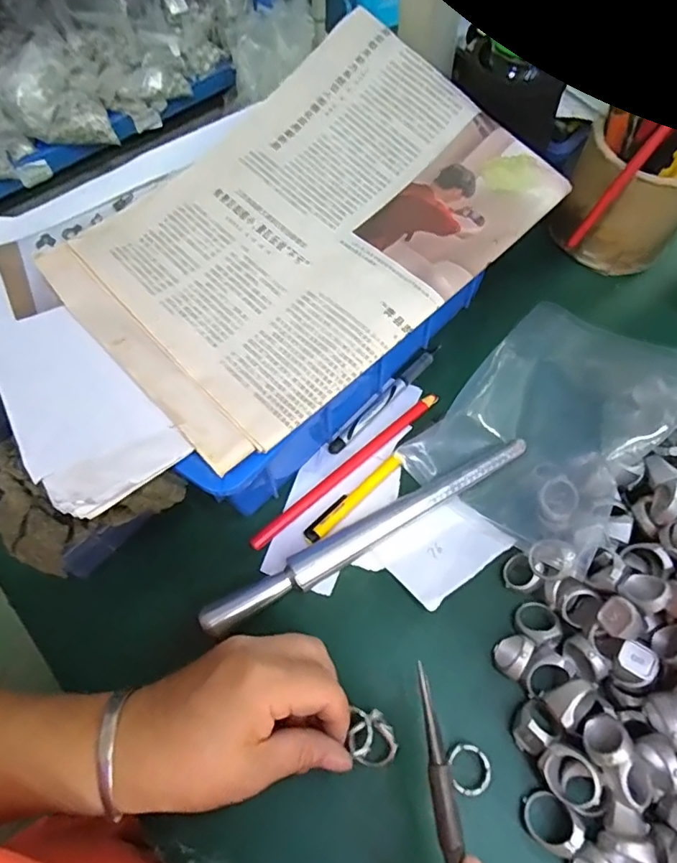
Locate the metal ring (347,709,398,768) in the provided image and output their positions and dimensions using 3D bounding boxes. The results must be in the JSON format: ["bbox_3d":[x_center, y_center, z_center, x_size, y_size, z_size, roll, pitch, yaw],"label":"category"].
[{"bbox_3d":[0.019,0.169,0.285,0.024,0.012,0.024,-1,62,2],"label":"metal ring"}]

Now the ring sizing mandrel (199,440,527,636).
[{"bbox_3d":[0.024,0.061,0.338,0.236,0.016,0.019,-29,65,-13],"label":"ring sizing mandrel"}]

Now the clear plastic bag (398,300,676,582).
[{"bbox_3d":[0.159,-0.015,0.370,0.132,0.025,0.204,37,70,19],"label":"clear plastic bag"}]

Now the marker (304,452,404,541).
[{"bbox_3d":[0.010,0.044,0.356,0.084,0.008,0.013,-42,68,-18],"label":"marker"}]

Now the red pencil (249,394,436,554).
[{"bbox_3d":[0.008,0.026,0.367,0.166,0.010,0.011,-39,67,-17],"label":"red pencil"}]

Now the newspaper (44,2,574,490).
[{"bbox_3d":[-0.024,-0.134,0.322,0.275,0.047,0.203,-40,68,-17],"label":"newspaper"}]

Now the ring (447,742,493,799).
[{"bbox_3d":[0.071,0.184,0.284,0.024,0.005,0.024,-1,62,2],"label":"ring"}]

